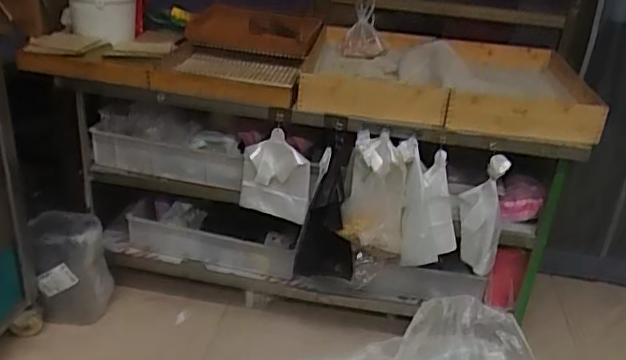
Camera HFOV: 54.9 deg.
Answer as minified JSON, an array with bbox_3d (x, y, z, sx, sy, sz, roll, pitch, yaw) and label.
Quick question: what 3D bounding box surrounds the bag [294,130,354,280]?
[{"bbox_3d":[0.036,0.098,1.795,0.196,0.496,0.078,18,30,24],"label":"bag"}]

